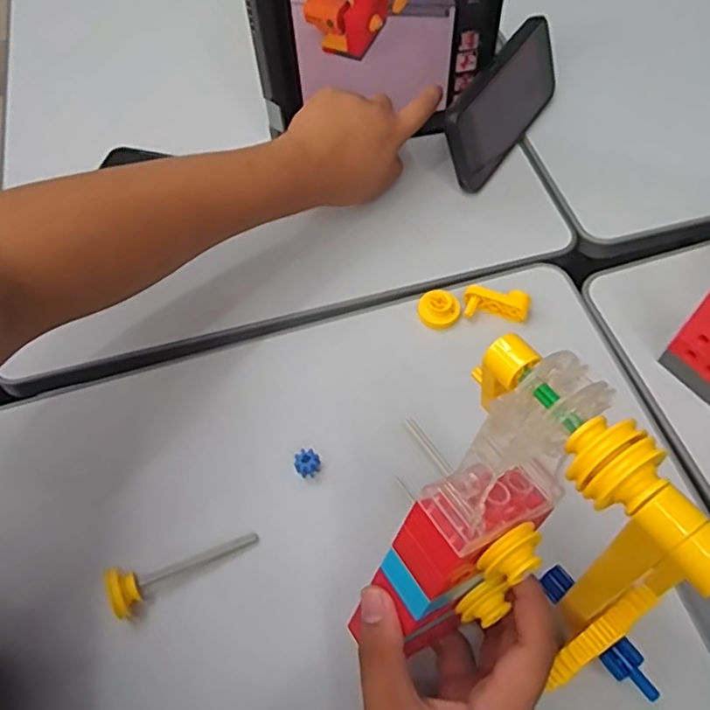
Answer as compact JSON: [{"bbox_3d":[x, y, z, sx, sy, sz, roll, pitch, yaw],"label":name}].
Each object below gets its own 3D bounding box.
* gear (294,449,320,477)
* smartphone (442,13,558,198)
[{"bbox_3d":[-0.033,0.075,0.432,0.016,0.015,0.014,-10,59,-3],"label":"gear"},{"bbox_3d":[0.139,-0.231,0.572,0.018,0.082,0.167,19,62,41],"label":"smartphone"}]

